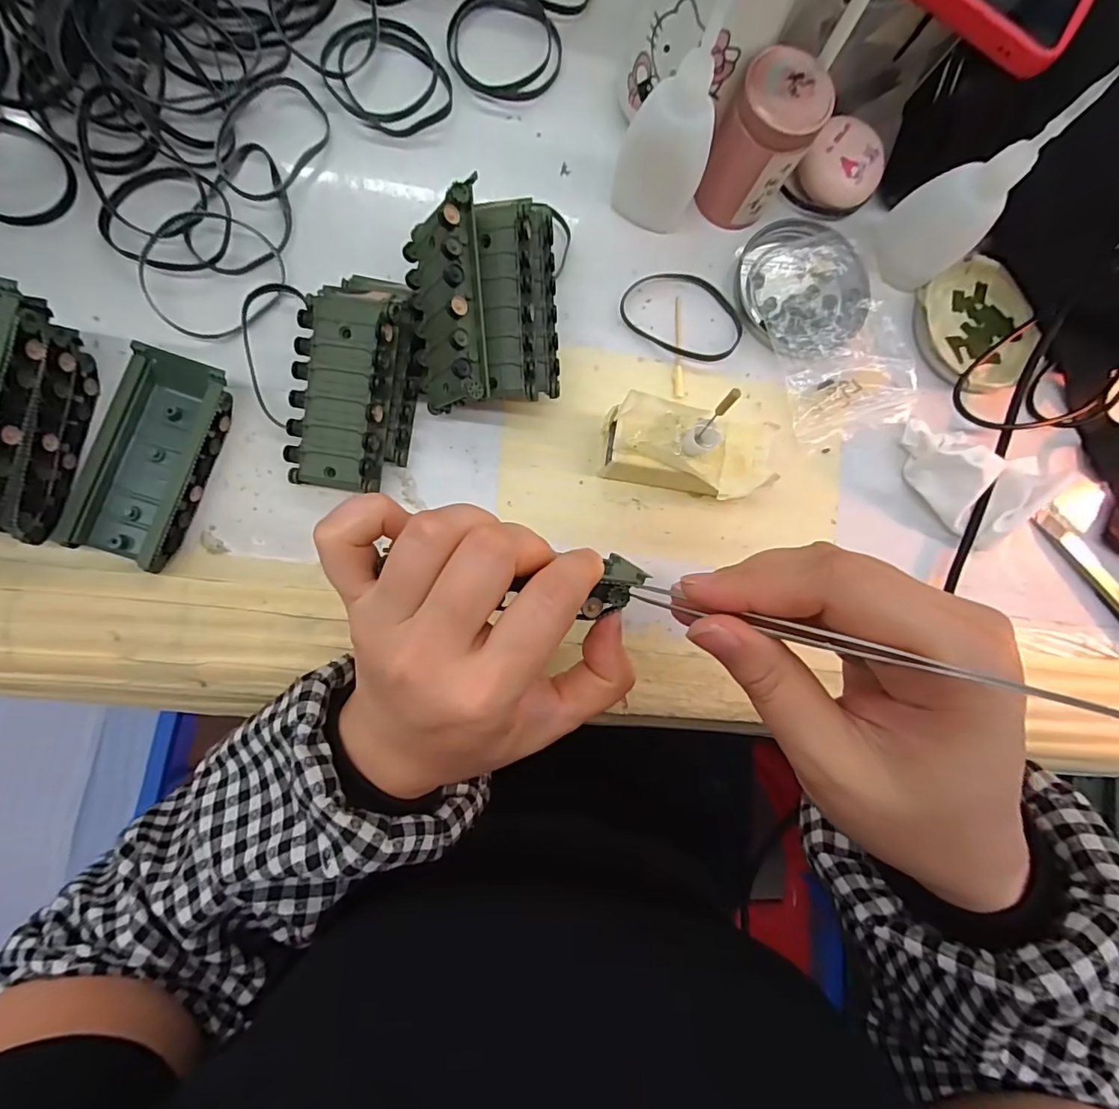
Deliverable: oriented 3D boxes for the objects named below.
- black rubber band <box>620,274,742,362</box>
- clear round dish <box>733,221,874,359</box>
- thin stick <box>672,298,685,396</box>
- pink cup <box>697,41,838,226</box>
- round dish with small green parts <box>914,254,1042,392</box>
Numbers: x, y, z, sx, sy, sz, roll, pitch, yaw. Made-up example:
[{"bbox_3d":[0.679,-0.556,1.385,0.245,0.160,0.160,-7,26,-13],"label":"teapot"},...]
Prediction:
[{"bbox_3d":[0.071,-0.137,0.291,0.070,0.007,0.047,28,84,-5],"label":"black rubber band"},{"bbox_3d":[0.141,-0.155,0.297,0.077,0.010,0.080,0,87,-7],"label":"clear round dish"},{"bbox_3d":[0.067,-0.118,0.291,0.007,0.004,0.059,0,87,-7],"label":"thin stick"},{"bbox_3d":[0.105,-0.217,0.267,0.047,0.068,0.047,31,83,-4],"label":"pink cup"},{"bbox_3d":[0.250,-0.136,0.310,0.072,0.017,0.075,0,87,-7],"label":"round dish with small green parts"}]

